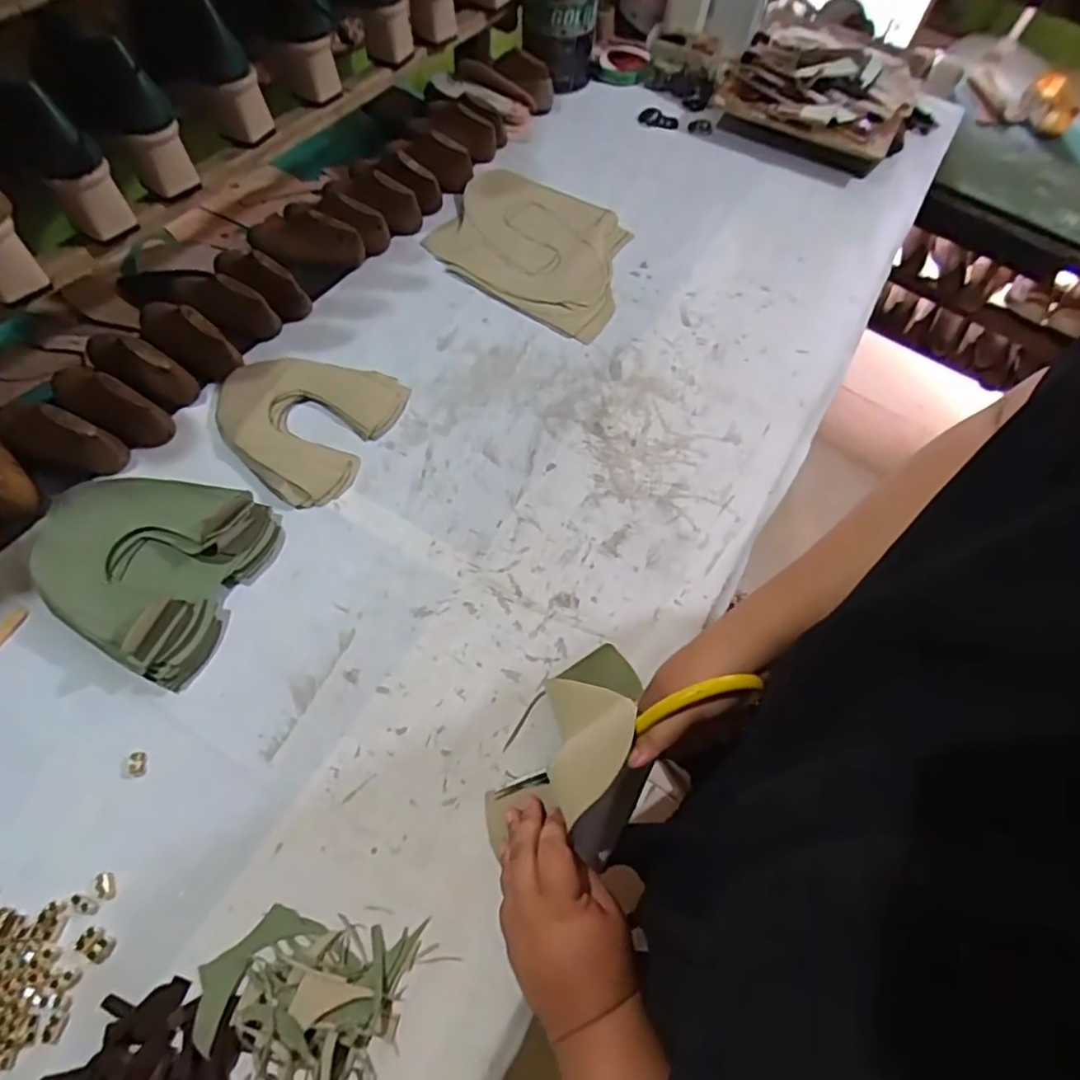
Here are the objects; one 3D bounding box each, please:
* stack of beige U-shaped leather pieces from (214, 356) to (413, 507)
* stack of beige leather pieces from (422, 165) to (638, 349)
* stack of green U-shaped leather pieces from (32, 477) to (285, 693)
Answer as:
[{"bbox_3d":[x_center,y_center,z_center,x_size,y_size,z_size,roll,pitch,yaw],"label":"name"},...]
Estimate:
[{"bbox_3d":[-0.248,-0.128,0.651,0.170,0.022,0.171,24,62,9],"label":"stack of beige U-shaped leather pieces"},{"bbox_3d":[0.000,-0.375,0.808,0.253,0.019,0.225,27,62,11],"label":"stack of beige leather pieces"},{"bbox_3d":[-0.342,0.016,0.553,0.181,0.038,0.172,19,61,7],"label":"stack of green U-shaped leather pieces"}]

